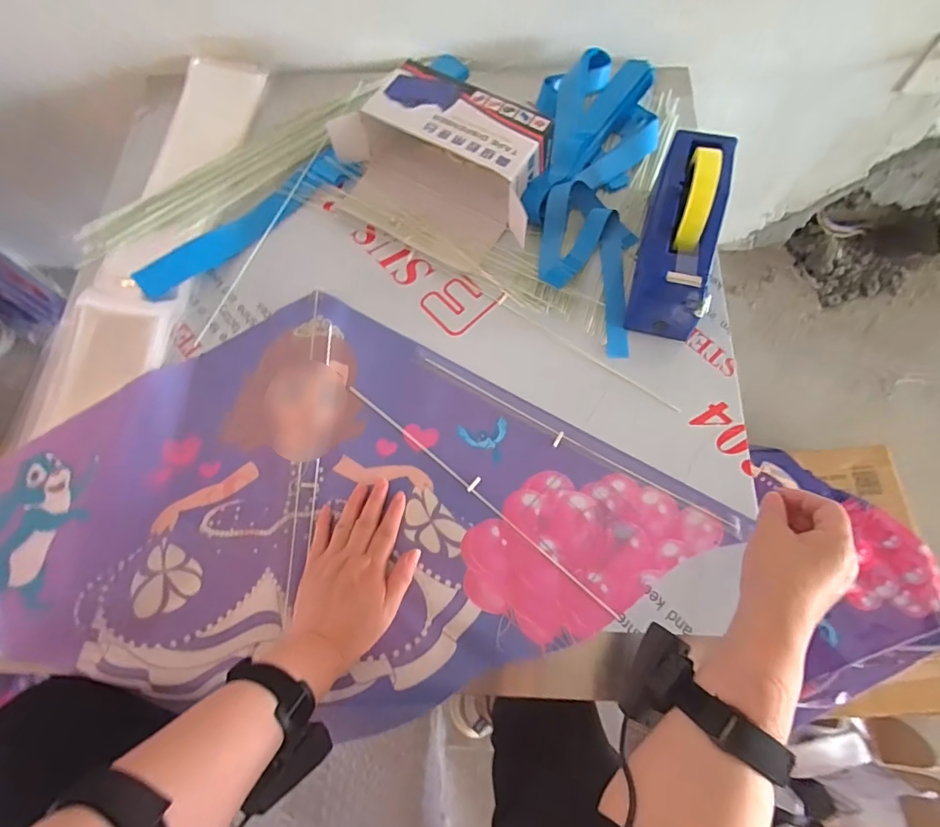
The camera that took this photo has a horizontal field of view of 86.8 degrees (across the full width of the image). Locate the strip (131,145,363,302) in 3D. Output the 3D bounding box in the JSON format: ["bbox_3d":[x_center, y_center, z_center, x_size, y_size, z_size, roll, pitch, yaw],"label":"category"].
[{"bbox_3d":[-0.275,-0.246,0.629,0.306,0.029,0.054,-40,74,-11],"label":"strip"}]

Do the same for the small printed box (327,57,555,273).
[{"bbox_3d":[-0.038,-0.306,0.613,0.270,0.083,0.184,30,74,11],"label":"small printed box"}]

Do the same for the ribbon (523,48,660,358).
[{"bbox_3d":[0.149,-0.284,0.619,0.153,0.043,0.438,8,71,4],"label":"ribbon"}]

